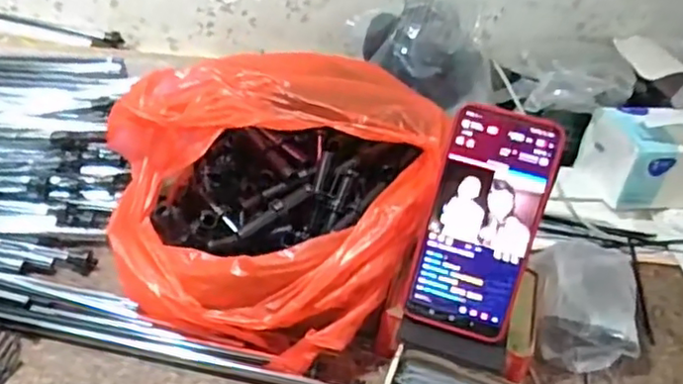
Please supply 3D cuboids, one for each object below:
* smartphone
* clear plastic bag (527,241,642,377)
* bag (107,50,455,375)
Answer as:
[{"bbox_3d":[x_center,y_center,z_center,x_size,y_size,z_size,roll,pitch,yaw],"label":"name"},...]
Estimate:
[{"bbox_3d":[0.101,0.023,0.459,0.078,0.164,0.009,16,8,12],"label":"smartphone"},{"bbox_3d":[0.214,0.100,0.560,0.085,0.055,0.111,10,36,4],"label":"clear plastic bag"},{"bbox_3d":[-0.054,-0.006,0.543,0.246,0.137,0.255,14,36,8],"label":"bag"}]

